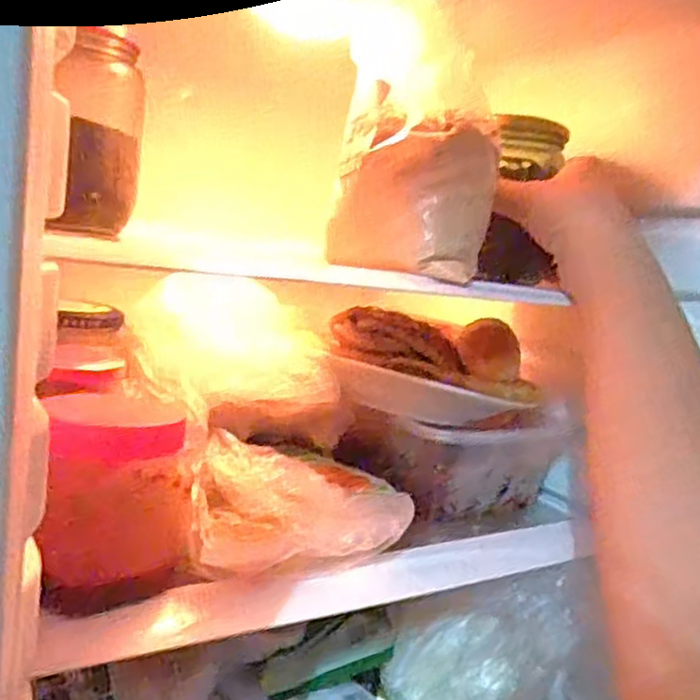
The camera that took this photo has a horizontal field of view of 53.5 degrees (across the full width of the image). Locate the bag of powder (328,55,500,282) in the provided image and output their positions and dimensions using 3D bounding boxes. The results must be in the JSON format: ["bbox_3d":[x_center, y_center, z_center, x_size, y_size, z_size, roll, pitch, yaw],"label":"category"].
[{"bbox_3d":[0.038,-0.107,0.402,0.091,0.120,0.043,13,10,42],"label":"bag of powder"}]

